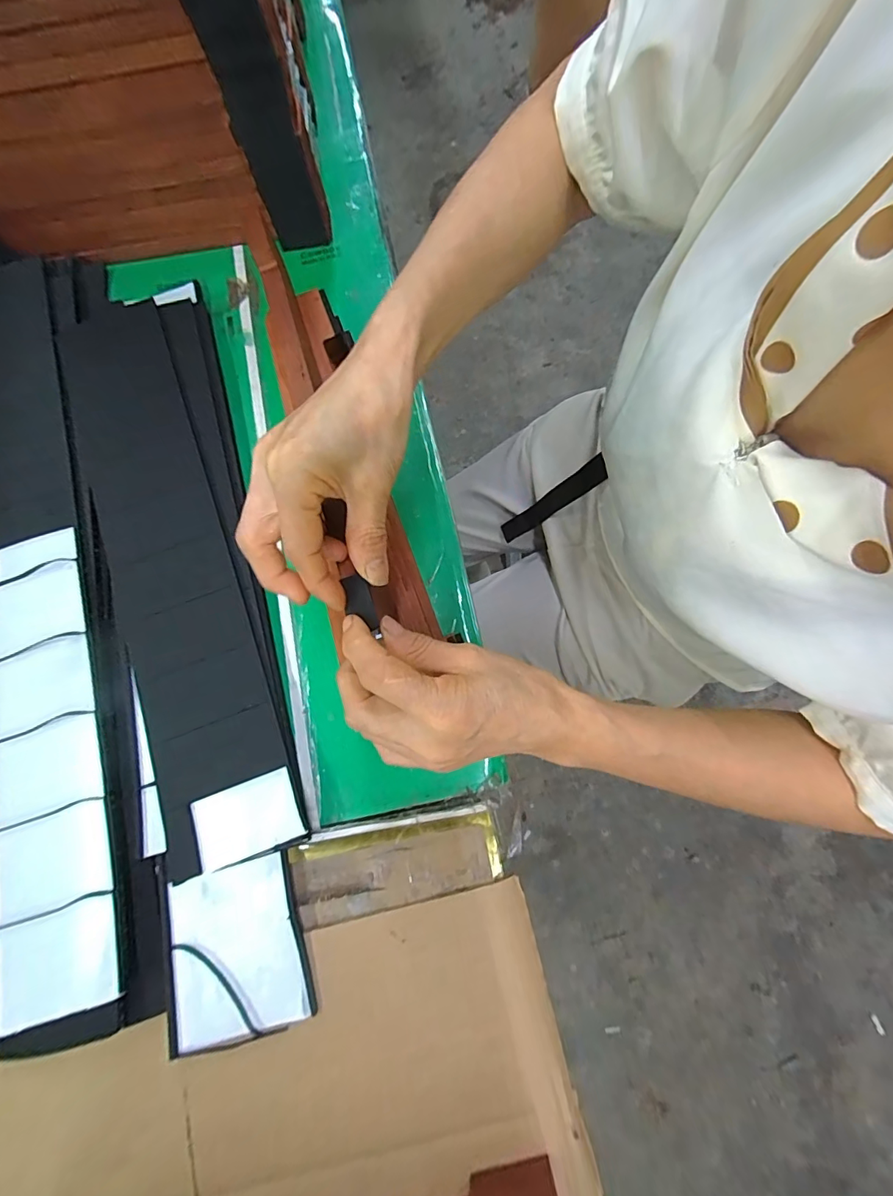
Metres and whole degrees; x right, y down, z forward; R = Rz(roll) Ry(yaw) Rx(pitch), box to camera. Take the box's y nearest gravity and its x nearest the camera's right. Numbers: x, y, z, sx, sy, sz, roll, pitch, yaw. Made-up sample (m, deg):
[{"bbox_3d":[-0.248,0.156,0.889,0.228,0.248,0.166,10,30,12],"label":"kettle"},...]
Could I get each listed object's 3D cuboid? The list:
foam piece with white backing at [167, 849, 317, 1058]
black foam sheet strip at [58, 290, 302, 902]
[{"bbox_3d":[-0.152,0.249,0.322,0.096,0.018,0.111,-15,77,0],"label":"foam piece with white backing"},{"bbox_3d":[-0.228,-0.052,0.382,0.124,0.019,0.505,-18,79,-3],"label":"black foam sheet strip"}]

